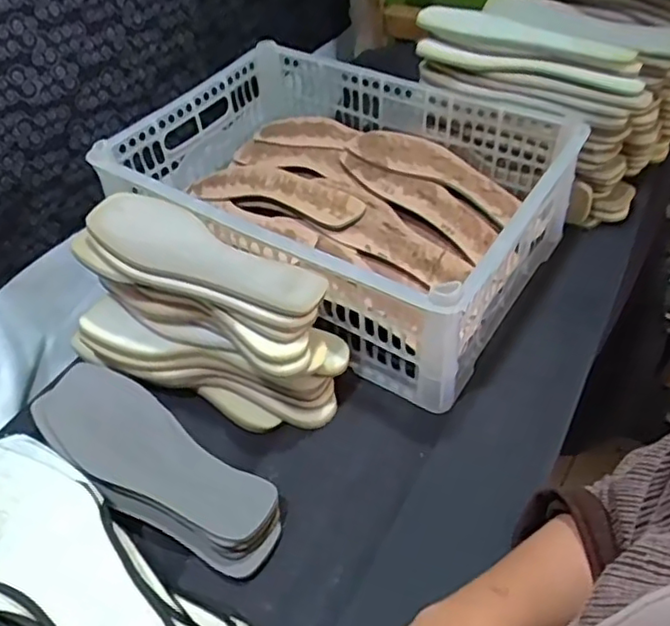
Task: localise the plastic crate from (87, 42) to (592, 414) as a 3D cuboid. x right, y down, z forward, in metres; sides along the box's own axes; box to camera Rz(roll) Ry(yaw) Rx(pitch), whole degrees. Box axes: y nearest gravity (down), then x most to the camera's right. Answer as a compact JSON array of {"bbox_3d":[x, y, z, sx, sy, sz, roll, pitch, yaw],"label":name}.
[{"bbox_3d":[-0.002,-0.127,0.715,0.441,0.142,0.372,24,53,26],"label":"plastic crate"}]

